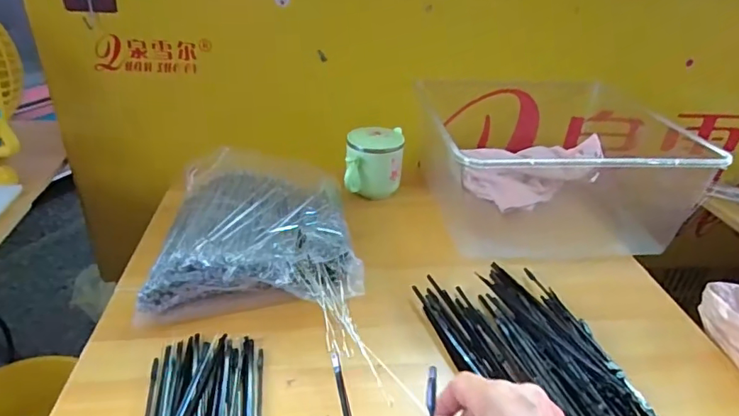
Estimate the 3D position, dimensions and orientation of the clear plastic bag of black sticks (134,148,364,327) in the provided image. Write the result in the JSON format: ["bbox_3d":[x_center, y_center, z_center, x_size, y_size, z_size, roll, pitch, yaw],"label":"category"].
[{"bbox_3d":[-0.125,0.019,0.572,0.204,0.070,0.262,0,31,-7],"label":"clear plastic bag of black sticks"}]

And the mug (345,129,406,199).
[{"bbox_3d":[0.008,-0.064,0.704,0.078,0.084,0.074,5,30,2],"label":"mug"}]

